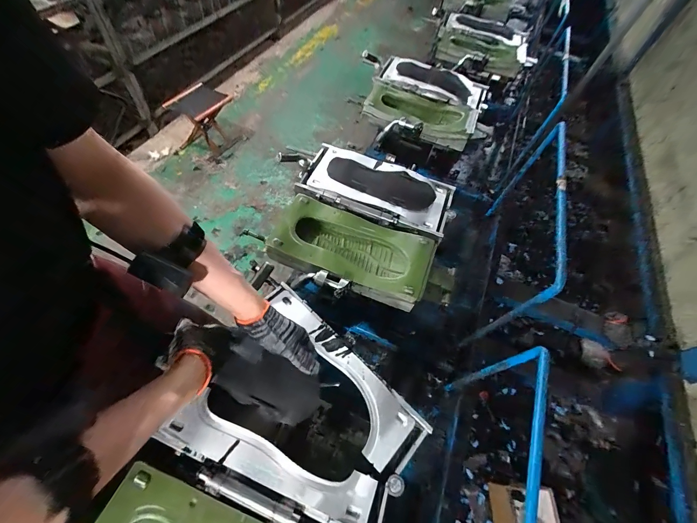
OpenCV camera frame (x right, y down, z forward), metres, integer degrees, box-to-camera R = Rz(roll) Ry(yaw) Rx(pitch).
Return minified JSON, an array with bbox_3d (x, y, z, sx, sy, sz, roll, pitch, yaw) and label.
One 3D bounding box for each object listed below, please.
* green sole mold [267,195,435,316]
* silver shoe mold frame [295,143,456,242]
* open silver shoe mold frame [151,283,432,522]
[{"bbox_3d":[0.009,-0.034,0.732,0.367,0.066,0.188,19,59,8],"label":"green sole mold"},{"bbox_3d":[0.069,-0.194,0.841,0.410,0.044,0.214,19,59,8],"label":"silver shoe mold frame"},{"bbox_3d":[-0.060,0.254,0.544,0.369,0.054,0.307,27,60,13],"label":"open silver shoe mold frame"}]

